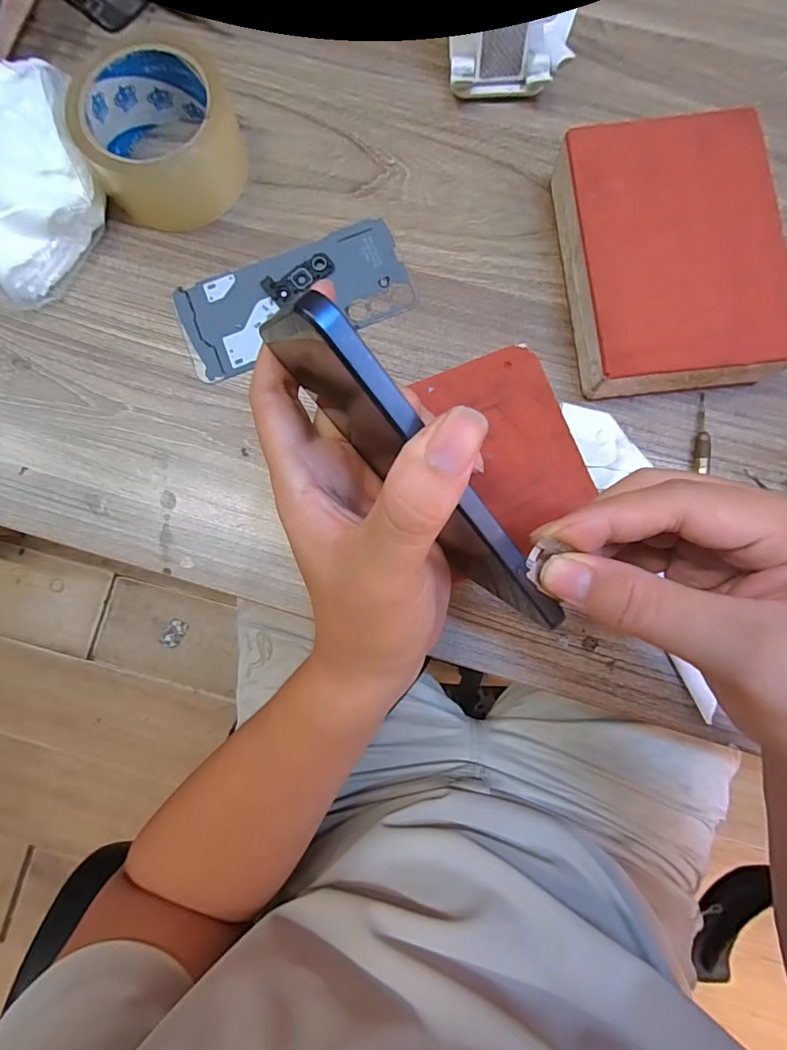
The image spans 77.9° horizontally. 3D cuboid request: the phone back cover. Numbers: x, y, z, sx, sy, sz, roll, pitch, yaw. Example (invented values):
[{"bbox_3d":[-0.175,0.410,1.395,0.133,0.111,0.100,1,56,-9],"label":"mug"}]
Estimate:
[{"bbox_3d":[-0.066,-0.152,0.326,0.151,0.004,0.068,-20,82,-1],"label":"phone back cover"}]

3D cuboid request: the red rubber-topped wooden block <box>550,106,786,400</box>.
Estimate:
[{"bbox_3d":[0.167,-0.164,0.302,0.116,0.042,0.160,-6,82,1],"label":"red rubber-topped wooden block"}]

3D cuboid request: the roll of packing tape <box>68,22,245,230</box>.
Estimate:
[{"bbox_3d":[-0.148,-0.254,0.318,0.094,0.052,0.092,0,82,1],"label":"roll of packing tape"}]

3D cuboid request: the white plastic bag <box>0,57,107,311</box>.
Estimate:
[{"bbox_3d":[-0.257,-0.235,0.320,0.130,0.052,0.138,35,84,5],"label":"white plastic bag"}]

